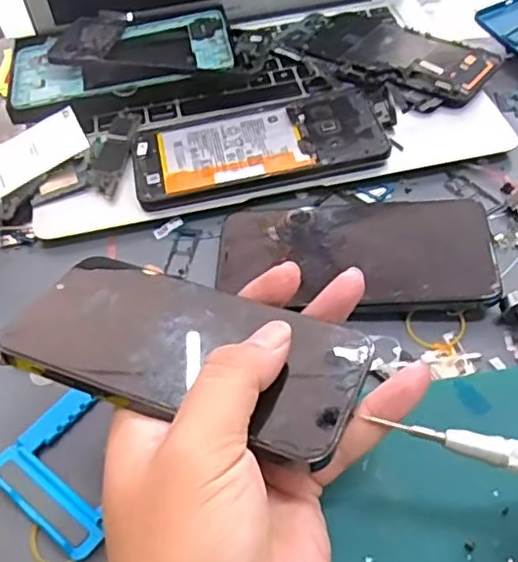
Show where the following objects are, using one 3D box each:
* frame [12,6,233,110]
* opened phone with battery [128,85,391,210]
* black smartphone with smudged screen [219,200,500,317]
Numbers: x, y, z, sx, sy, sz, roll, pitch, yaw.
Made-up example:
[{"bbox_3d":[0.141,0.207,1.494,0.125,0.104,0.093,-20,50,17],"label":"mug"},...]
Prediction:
[{"bbox_3d":[-0.105,-0.168,0.487,0.168,0.013,0.084,-10,53,1],"label":"frame"},{"bbox_3d":[-0.001,-0.092,0.430,0.166,0.011,0.080,-13,49,-6],"label":"opened phone with battery"},{"bbox_3d":[0.055,-0.017,0.363,0.152,0.011,0.076,0,49,6],"label":"black smartphone with smudged screen"}]

